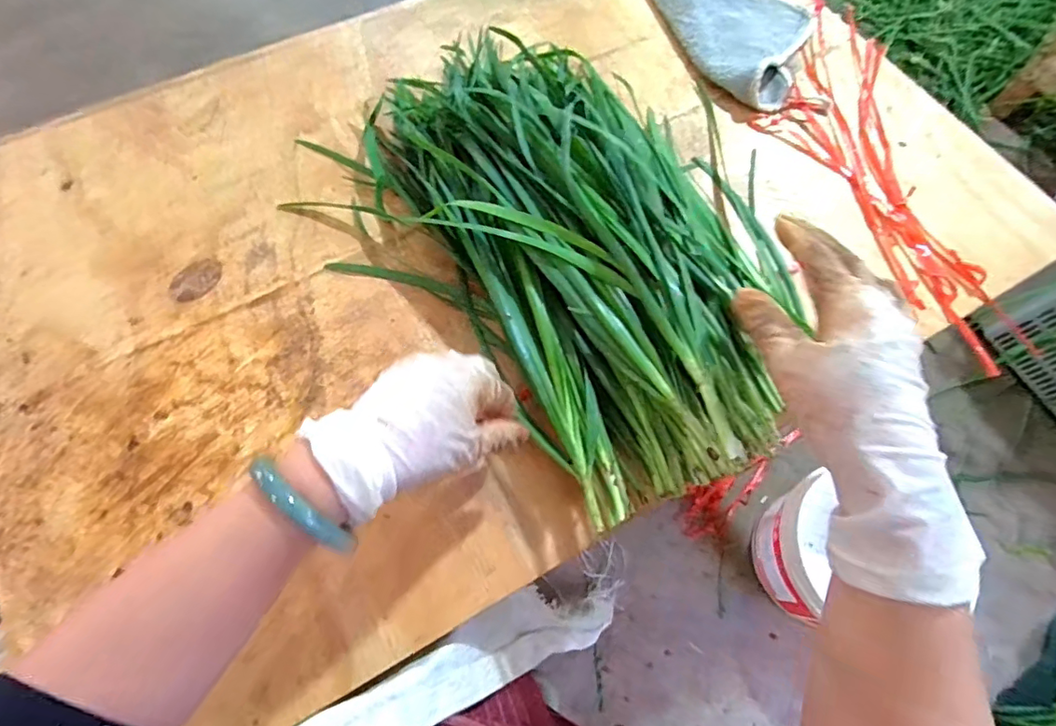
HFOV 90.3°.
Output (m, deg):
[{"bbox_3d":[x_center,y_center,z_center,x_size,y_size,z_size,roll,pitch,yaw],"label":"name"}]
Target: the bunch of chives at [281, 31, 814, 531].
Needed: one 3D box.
[{"bbox_3d":[0.033,-0.132,0.437,0.317,0.091,0.455,-41,73,-17],"label":"bunch of chives"}]

